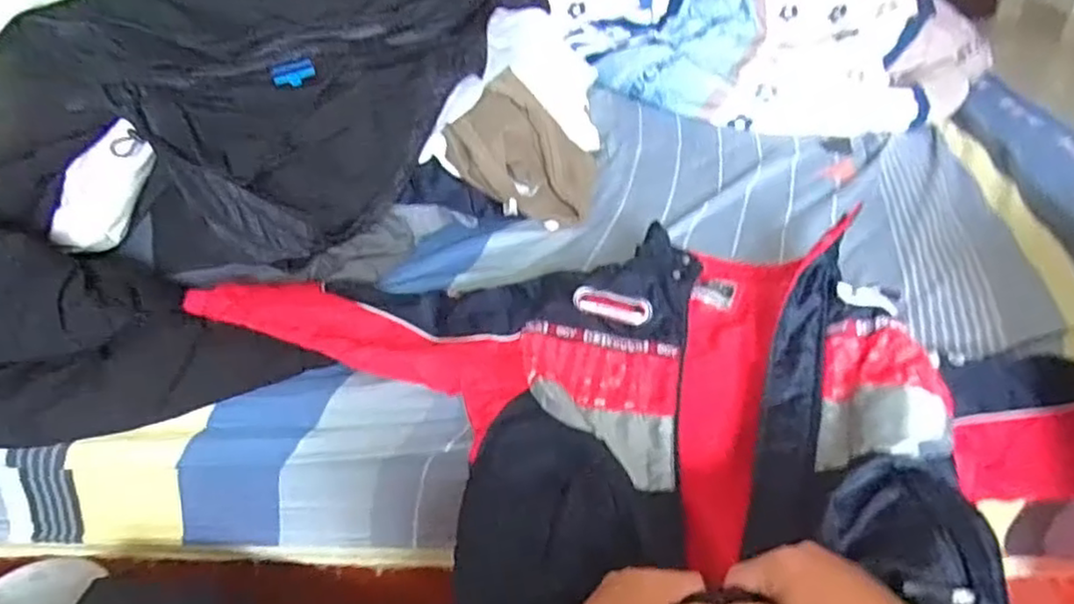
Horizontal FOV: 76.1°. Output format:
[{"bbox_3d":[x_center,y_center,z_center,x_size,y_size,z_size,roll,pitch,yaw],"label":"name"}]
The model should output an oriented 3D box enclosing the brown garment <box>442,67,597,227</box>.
[{"bbox_3d":[-0.019,-0.222,1.002,0.201,0.181,0.162,0,36,4],"label":"brown garment"}]

